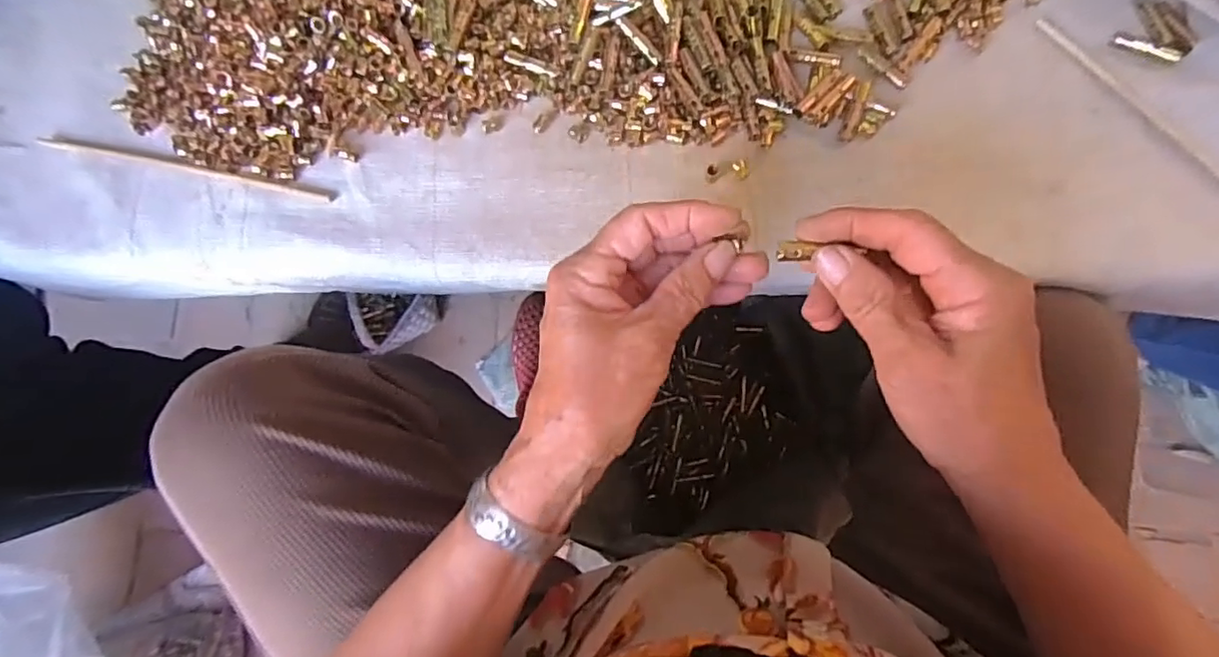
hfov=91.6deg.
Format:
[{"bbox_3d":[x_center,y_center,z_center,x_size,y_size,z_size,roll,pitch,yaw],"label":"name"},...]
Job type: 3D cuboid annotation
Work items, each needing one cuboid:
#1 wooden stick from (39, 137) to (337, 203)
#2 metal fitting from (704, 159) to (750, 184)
[{"bbox_3d":[-0.297,-0.113,0.412,0.227,0.004,0.008,12,83,6],"label":"wooden stick"},{"bbox_3d":[0.077,-0.102,0.385,0.028,0.007,0.012,-5,82,3],"label":"metal fitting"}]

